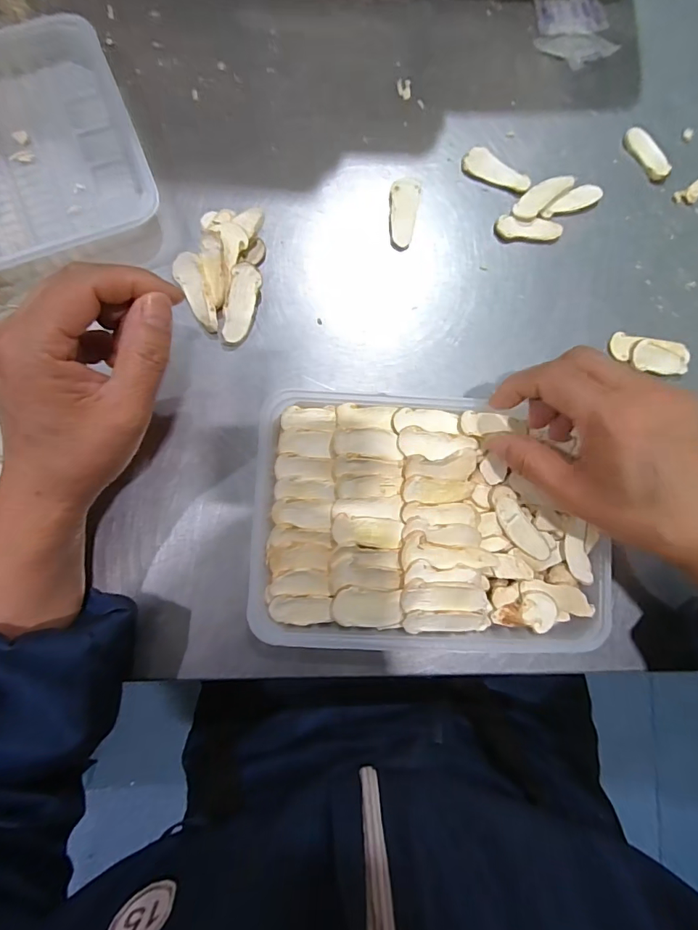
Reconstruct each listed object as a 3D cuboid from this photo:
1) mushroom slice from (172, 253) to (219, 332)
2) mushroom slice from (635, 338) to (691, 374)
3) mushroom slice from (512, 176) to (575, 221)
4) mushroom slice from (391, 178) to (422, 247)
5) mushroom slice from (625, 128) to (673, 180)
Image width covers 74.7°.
[{"bbox_3d":[-0.106,-0.117,0.315,0.019,0.016,0.055,-17,85,-8],"label":"mushroom slice"},{"bbox_3d":[0.232,-0.080,0.339,0.045,0.009,0.025,-3,85,-5],"label":"mushroom slice"},{"bbox_3d":[0.146,-0.204,0.347,0.051,0.007,0.020,-42,89,-7],"label":"mushroom slice"},{"bbox_3d":[0.040,-0.188,0.339,0.021,0.004,0.053,9,84,-4],"label":"mushroom slice"},{"bbox_3d":[0.233,-0.243,0.357,0.016,0.007,0.046,-35,88,-7],"label":"mushroom slice"}]

